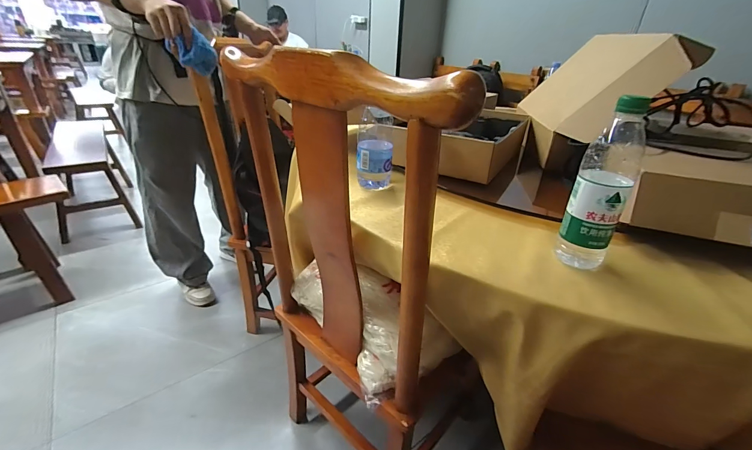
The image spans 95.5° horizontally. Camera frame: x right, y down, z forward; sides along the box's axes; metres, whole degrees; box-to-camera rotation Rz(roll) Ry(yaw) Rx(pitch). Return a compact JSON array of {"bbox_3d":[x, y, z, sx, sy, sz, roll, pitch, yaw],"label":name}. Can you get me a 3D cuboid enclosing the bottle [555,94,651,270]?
[{"bbox_3d":[0.303,-0.048,0.454,0.066,0.223,0.060,26,36,34],"label":"bottle"}]

